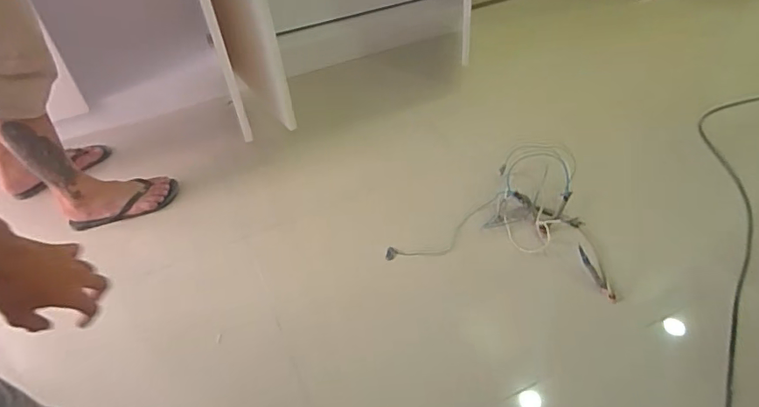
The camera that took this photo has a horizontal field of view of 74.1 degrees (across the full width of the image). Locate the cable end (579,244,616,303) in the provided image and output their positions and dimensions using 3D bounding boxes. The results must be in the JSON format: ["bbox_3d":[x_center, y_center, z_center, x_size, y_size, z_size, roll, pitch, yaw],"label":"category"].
[{"bbox_3d":[0.429,0.139,1.001,0.019,0.010,0.131,-15,55,-9],"label":"cable end"}]

